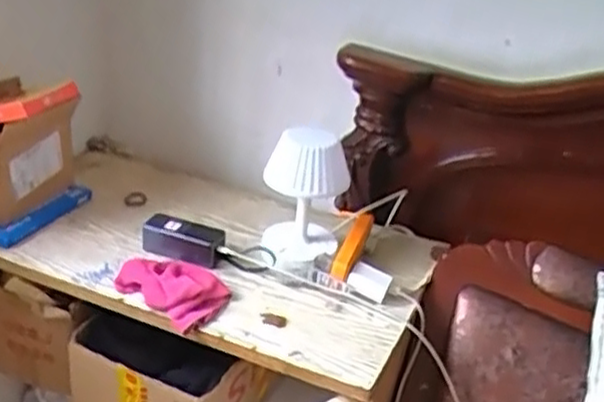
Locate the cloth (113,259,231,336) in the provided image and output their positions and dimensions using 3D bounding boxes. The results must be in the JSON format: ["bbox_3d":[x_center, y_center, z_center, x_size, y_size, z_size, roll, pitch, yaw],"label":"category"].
[{"bbox_3d":[-0.193,0.128,1.068,0.155,0.037,0.104,23,31,28],"label":"cloth"}]

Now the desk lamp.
[{"bbox_3d":[0.002,-0.004,1.158,0.126,0.231,0.110,10,27,6],"label":"desk lamp"}]

